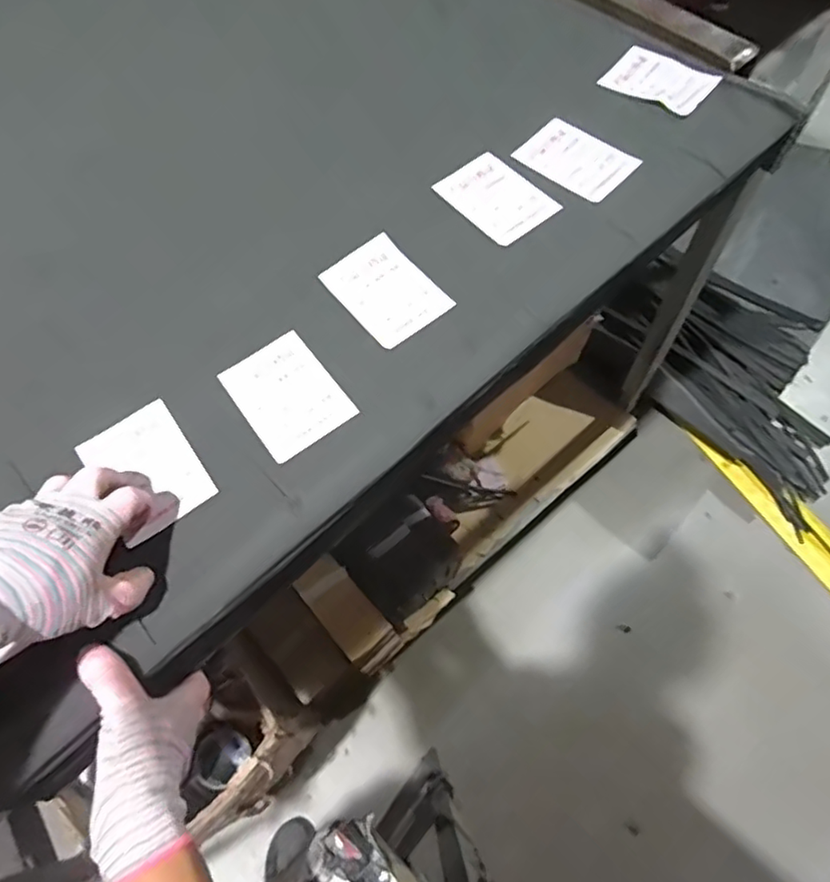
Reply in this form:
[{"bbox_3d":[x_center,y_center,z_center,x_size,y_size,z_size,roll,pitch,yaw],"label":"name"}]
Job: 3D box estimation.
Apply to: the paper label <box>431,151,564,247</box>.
[{"bbox_3d":[0.079,-0.237,0.591,0.074,0.004,0.103,-38,69,-12],"label":"paper label"}]

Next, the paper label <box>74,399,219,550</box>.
[{"bbox_3d":[-0.211,0.022,0.477,0.073,0.006,0.104,-34,67,-14],"label":"paper label"}]

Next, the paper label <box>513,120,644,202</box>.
[{"bbox_3d":[0.161,-0.282,0.607,0.103,0.004,0.075,39,73,16],"label":"paper label"}]

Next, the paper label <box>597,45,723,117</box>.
[{"bbox_3d":[0.264,-0.389,0.655,0.106,0.012,0.064,35,70,18],"label":"paper label"}]

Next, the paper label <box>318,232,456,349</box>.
[{"bbox_3d":[-0.027,-0.135,0.544,0.075,0.007,0.101,-39,73,-14],"label":"paper label"}]

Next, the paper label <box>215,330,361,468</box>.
[{"bbox_3d":[-0.106,-0.039,0.504,0.077,0.005,0.102,-34,69,-14],"label":"paper label"}]

